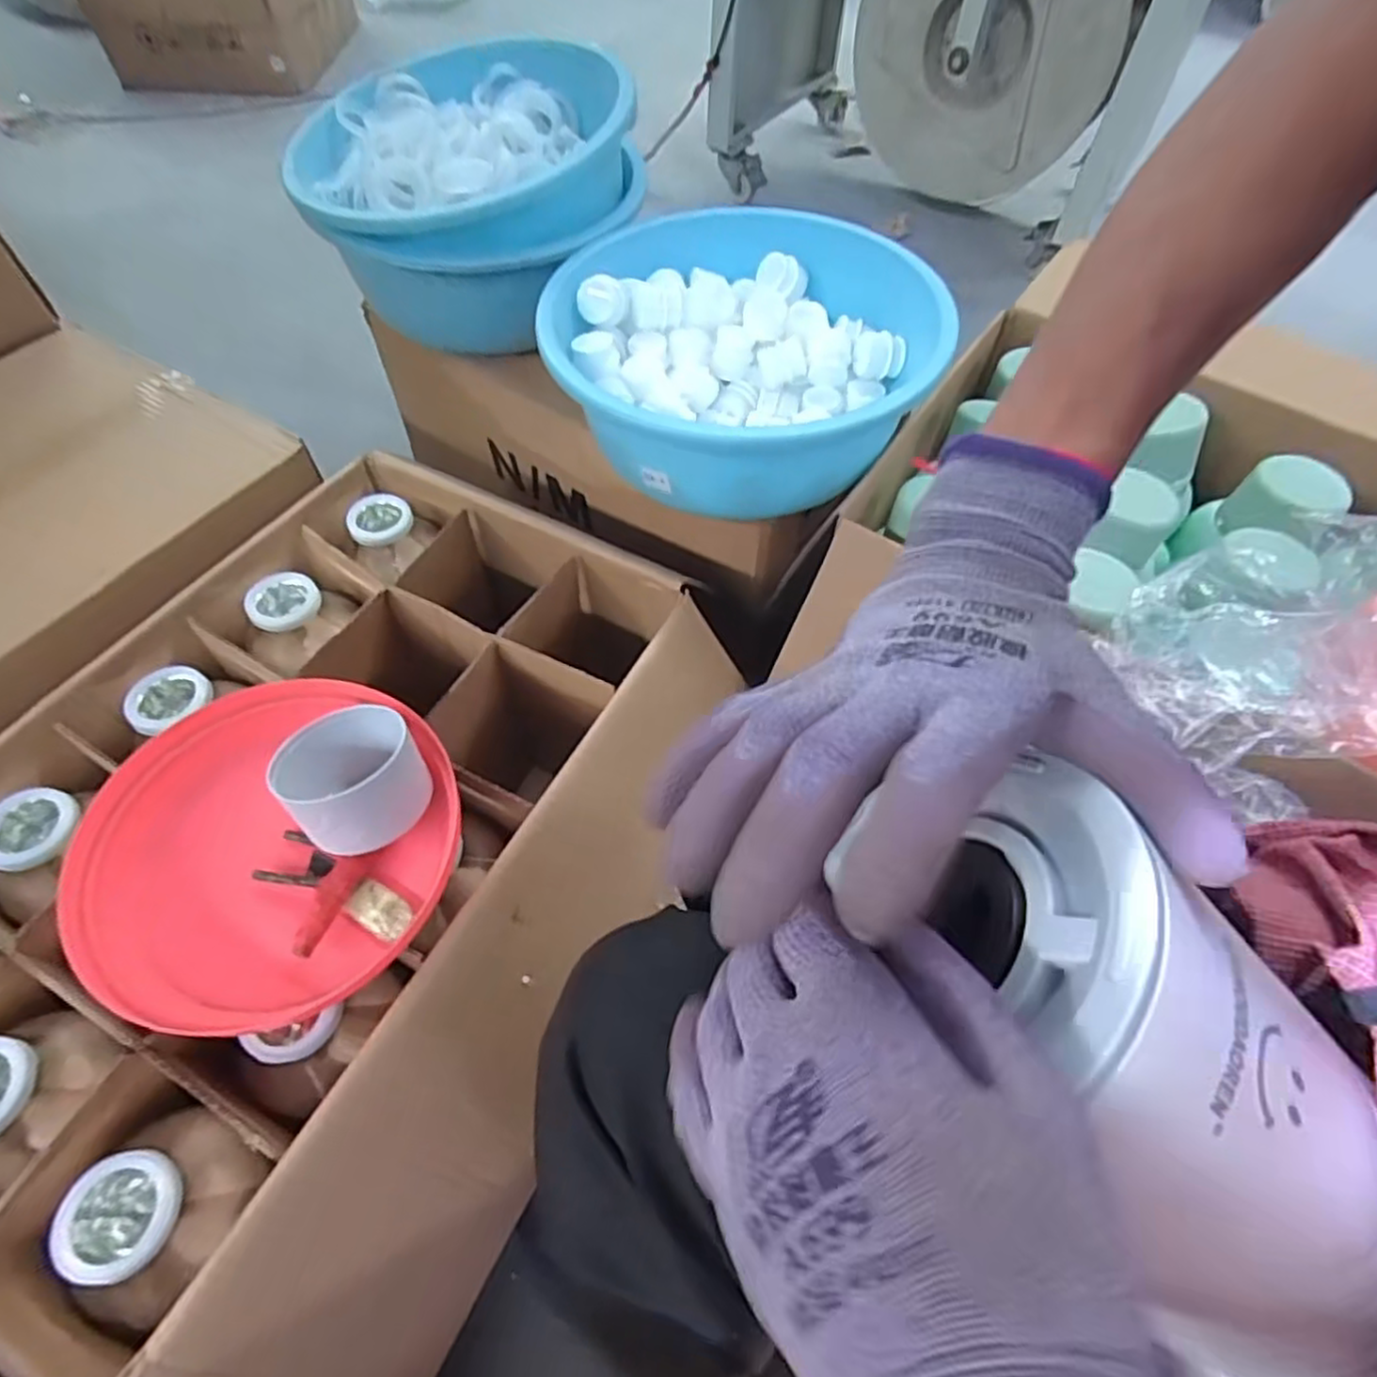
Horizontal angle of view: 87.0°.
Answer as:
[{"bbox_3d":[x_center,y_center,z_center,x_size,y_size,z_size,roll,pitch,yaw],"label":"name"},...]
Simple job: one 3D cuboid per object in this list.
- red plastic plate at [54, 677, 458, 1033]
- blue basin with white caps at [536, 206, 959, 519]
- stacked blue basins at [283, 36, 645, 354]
[{"bbox_3d":[-0.271,0.103,0.480,0.205,0.056,0.221,2,56,-3],"label":"red plastic plate"},{"bbox_3d":[0.049,-0.304,0.683,0.341,0.121,0.335,2,56,-3],"label":"blue basin with white caps"},{"bbox_3d":[-0.230,-0.524,0.792,0.352,0.181,0.296,-3,57,-6],"label":"stacked blue basins"}]

